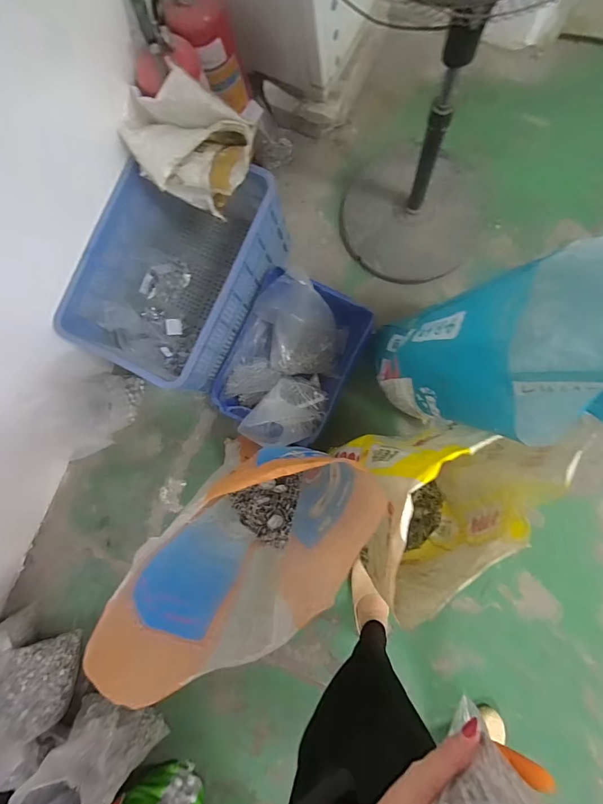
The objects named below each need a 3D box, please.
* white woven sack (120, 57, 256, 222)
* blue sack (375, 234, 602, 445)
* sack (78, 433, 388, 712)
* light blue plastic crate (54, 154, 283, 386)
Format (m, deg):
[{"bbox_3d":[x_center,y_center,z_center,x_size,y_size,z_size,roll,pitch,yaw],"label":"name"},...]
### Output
[{"bbox_3d":[-0.240,-0.513,0.786,0.272,0.183,0.158,15,89,7],"label":"white woven sack"},{"bbox_3d":[0.354,-0.090,0.699,0.348,0.562,0.243,-10,86,6],"label":"blue sack"},{"bbox_3d":[-0.059,0.203,0.711,0.194,0.607,0.321,40,92,7],"label":"sack"},{"bbox_3d":[-0.288,-0.311,0.980,0.377,0.258,0.514,20,90,8],"label":"light blue plastic crate"}]

